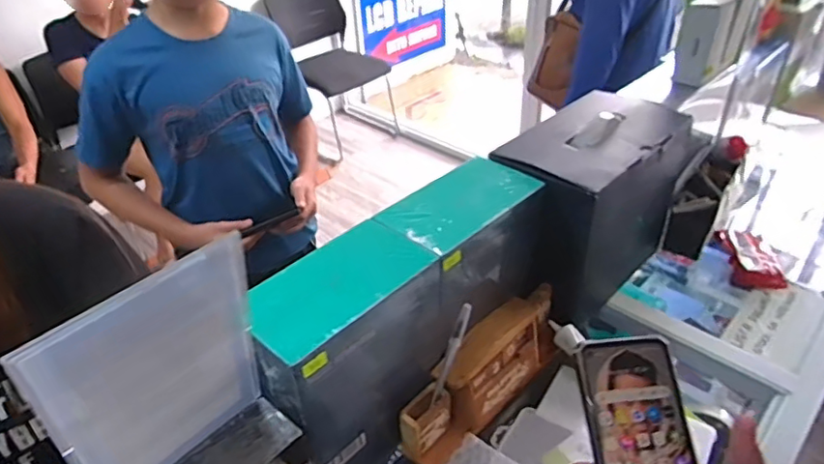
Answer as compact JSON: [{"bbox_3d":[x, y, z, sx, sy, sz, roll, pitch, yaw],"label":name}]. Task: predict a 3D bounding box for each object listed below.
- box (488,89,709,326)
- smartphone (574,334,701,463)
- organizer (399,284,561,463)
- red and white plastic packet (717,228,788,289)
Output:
[{"bbox_3d":[0.221,-0.037,0.714,0.122,0.194,0.249,28,46,35],"label":"box"},{"bbox_3d":[0.173,0.158,0.432,0.075,0.010,0.157,-5,67,-3],"label":"smartphone"},{"bbox_3d":[0.081,0.135,0.594,0.053,0.083,0.233,28,46,35],"label":"organizer"},{"bbox_3d":[0.444,0.035,0.764,0.056,0.032,0.102,4,37,9],"label":"red and white plastic packet"}]

